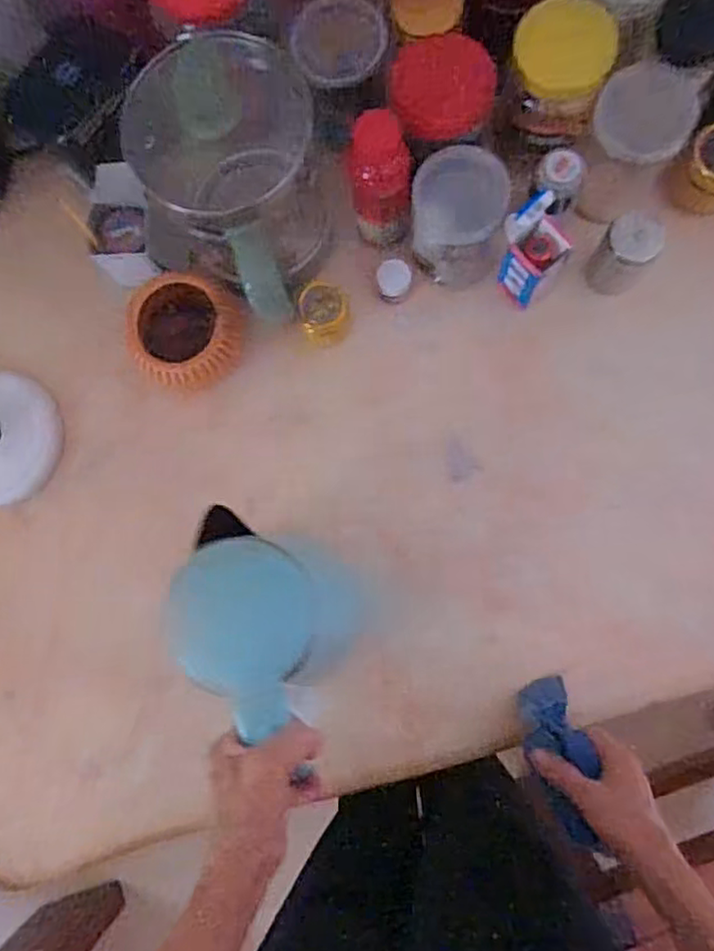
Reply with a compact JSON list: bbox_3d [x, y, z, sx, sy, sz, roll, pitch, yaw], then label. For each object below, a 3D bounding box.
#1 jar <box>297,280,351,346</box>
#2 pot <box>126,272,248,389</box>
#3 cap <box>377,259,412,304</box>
[{"bbox_3d":[-0.030,-0.159,0.639,0.047,0.049,0.047,0,84,4],"label":"jar"},{"bbox_3d":[-0.169,-0.140,0.651,0.102,0.068,0.102,0,84,4],"label":"pot"},{"bbox_3d":[0.038,-0.196,0.656,0.034,0.026,0.036,0,84,4],"label":"cap"}]

